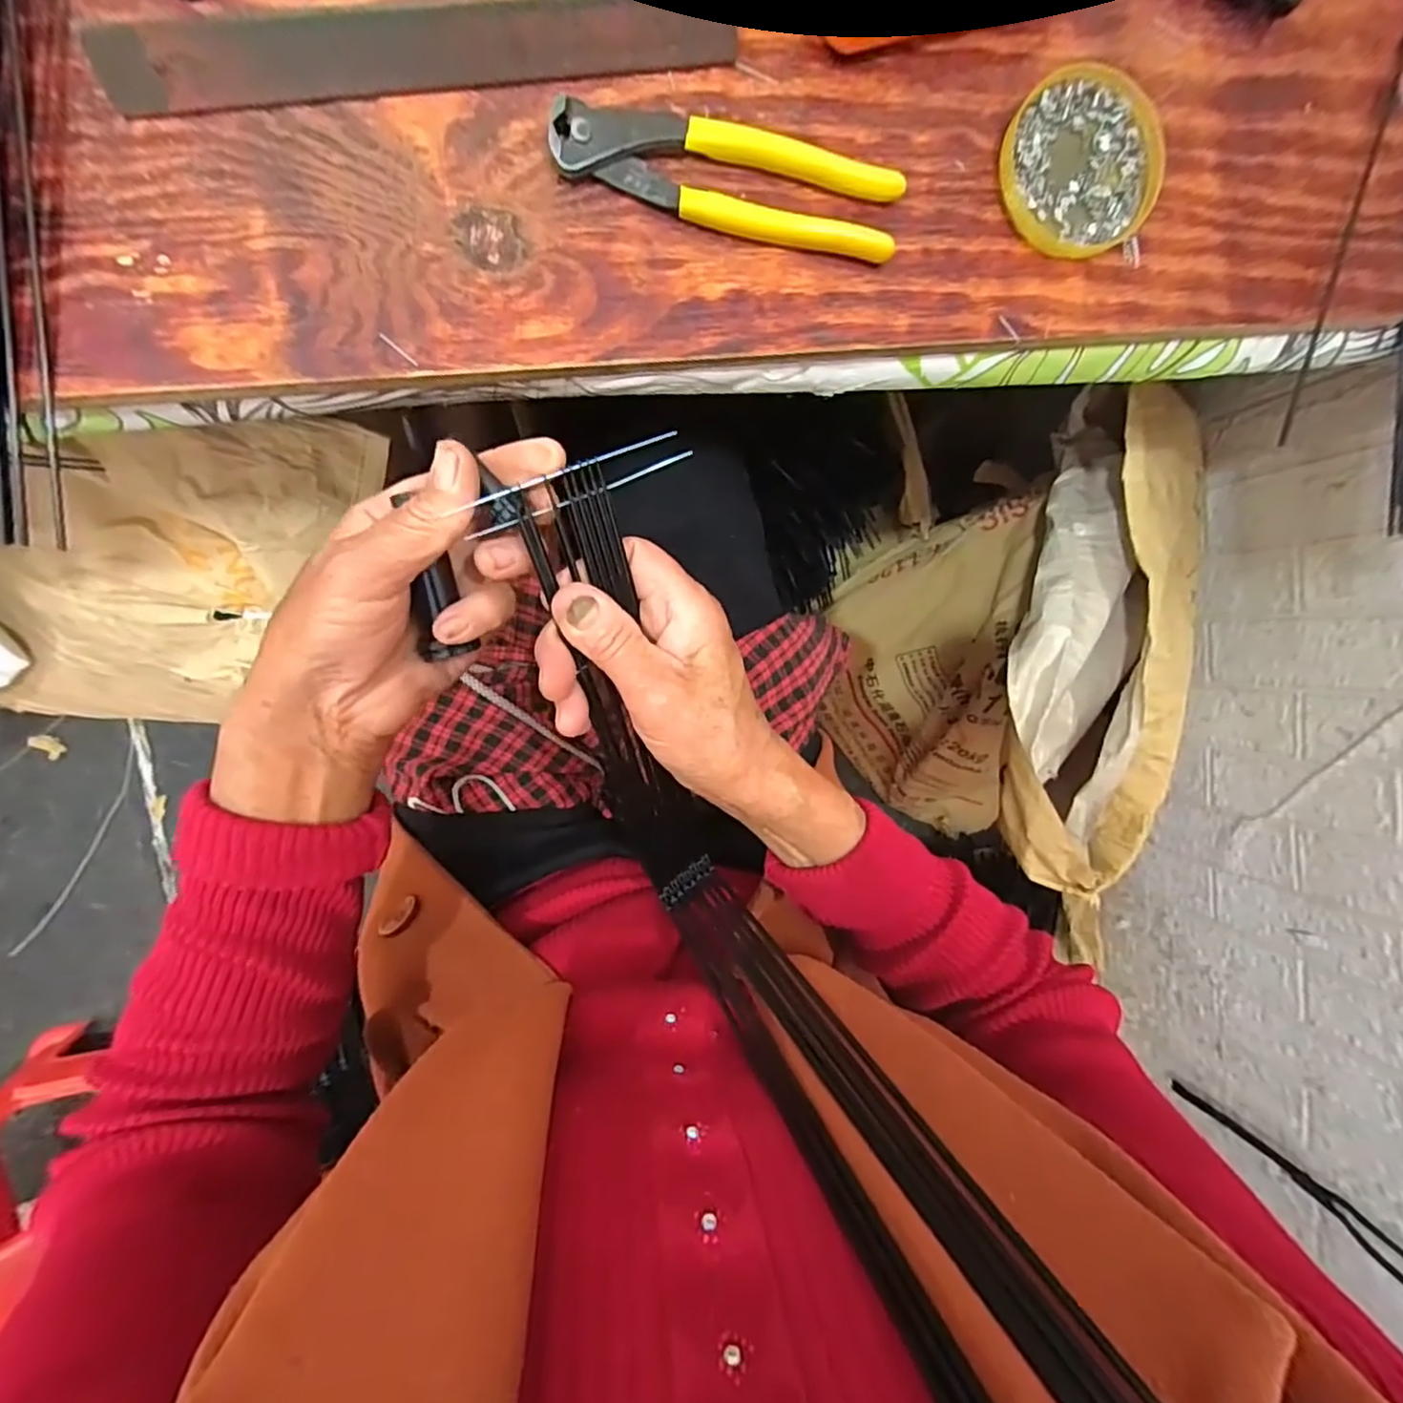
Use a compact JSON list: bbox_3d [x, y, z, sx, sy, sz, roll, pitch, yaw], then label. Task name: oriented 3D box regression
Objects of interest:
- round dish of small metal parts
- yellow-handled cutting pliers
[{"bbox_3d":[0.196,-0.277,0.327,0.084,0.014,0.083,0,91,-9],"label":"round dish of small metal parts"},{"bbox_3d":[0.014,-0.248,0.300,0.163,0.019,0.041,5,91,-9],"label":"yellow-handled cutting pliers"}]

